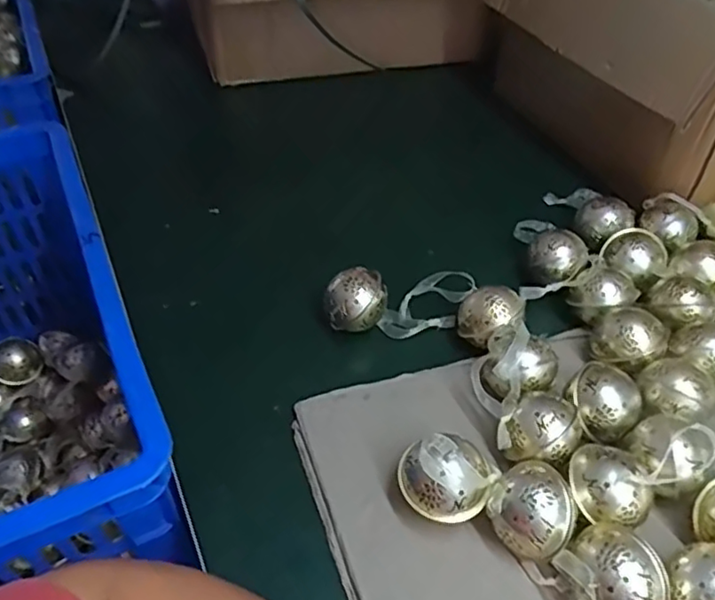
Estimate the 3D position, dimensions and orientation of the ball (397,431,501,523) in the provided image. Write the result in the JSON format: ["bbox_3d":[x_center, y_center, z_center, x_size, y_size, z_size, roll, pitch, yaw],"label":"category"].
[{"bbox_3d":[0.059,0.116,0.408,0.059,0.063,0.049,-6,45,-10],"label":"ball"}]

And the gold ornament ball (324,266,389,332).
[{"bbox_3d":[0.000,0.004,0.535,0.051,0.048,0.044,-26,52,-27],"label":"gold ornament ball"}]

